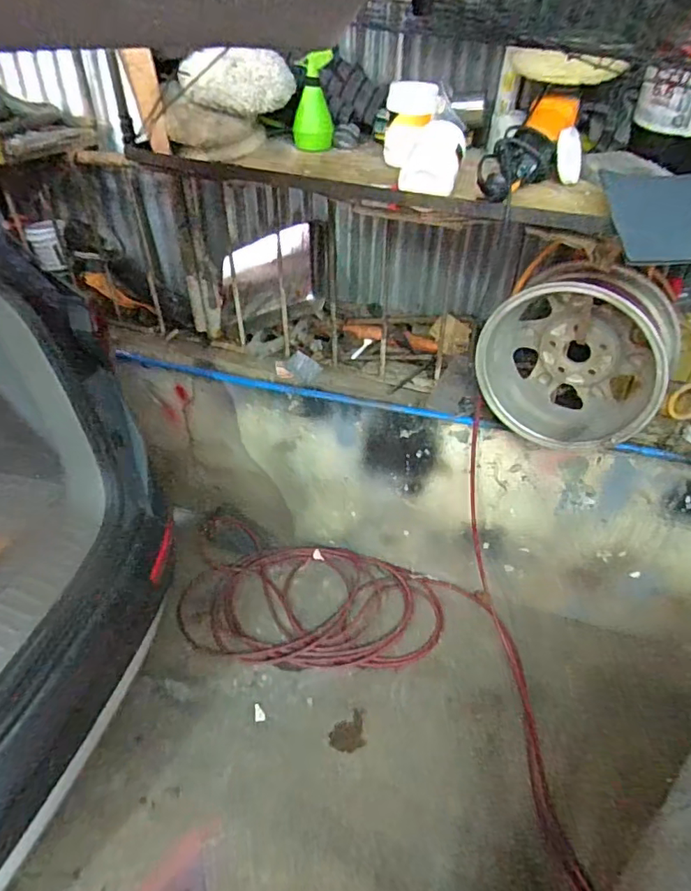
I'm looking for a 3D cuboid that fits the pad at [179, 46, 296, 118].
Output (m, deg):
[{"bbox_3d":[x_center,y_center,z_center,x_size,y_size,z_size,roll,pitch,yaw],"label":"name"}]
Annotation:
[{"bbox_3d":[-0.221,-0.773,1.109,0.211,0.100,0.170,3,41,2],"label":"pad"}]

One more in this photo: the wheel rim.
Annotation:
[{"bbox_3d":[0.516,-0.191,1.202,0.384,0.394,0.221,24,46,24],"label":"wheel rim"}]

